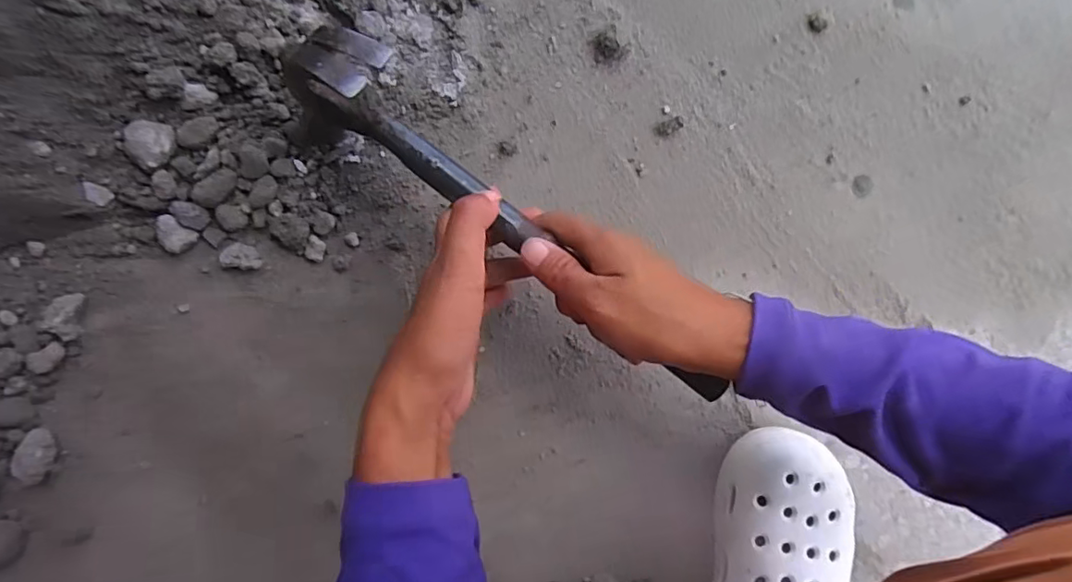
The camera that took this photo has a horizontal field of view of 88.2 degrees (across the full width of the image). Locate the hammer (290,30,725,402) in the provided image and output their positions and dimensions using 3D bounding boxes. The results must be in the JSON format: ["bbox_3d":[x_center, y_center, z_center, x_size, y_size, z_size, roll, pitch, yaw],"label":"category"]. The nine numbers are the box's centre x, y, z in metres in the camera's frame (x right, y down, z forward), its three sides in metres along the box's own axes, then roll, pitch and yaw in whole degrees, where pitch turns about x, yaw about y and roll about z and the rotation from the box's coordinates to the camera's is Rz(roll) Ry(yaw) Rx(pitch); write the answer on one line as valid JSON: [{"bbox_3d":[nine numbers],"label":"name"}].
[{"bbox_3d":[-0.009,-0.029,0.325,0.298,0.077,0.055,38,89,-10],"label":"hammer"}]

